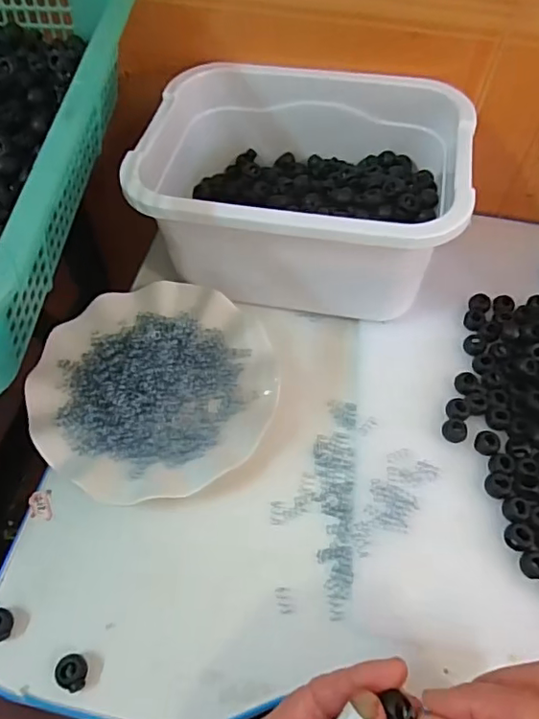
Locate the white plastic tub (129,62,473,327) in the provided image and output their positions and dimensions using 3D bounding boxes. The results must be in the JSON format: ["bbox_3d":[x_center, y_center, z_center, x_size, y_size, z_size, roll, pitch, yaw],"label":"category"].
[{"bbox_3d":[0.025,-0.138,0.457,0.240,0.112,0.177,7,57,4],"label":"white plastic tub"}]

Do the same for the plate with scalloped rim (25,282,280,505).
[{"bbox_3d":[-0.086,0.019,0.419,0.176,0.025,0.178,1,56,-1],"label":"plate with scalloped rim"}]

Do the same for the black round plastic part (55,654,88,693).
[{"bbox_3d":[-0.117,0.185,0.323,0.017,0.011,0.018,1,56,-1],"label":"black round plastic part"}]

